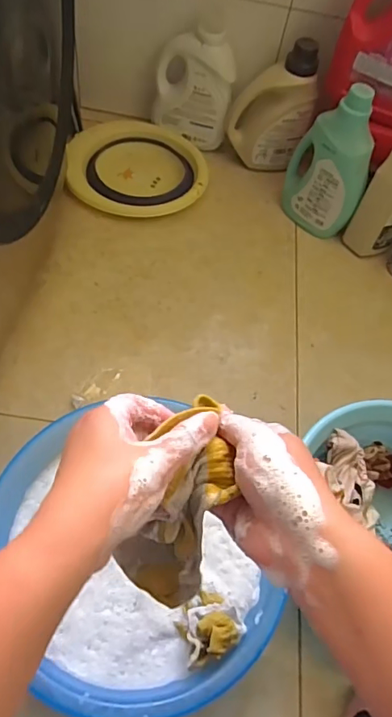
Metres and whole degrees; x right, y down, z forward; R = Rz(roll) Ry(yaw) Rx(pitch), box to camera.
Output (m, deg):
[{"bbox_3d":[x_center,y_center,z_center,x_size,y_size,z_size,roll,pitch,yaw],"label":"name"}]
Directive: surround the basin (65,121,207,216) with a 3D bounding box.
[{"bbox_3d":[-0.131,-0.430,1.096,0.304,0.056,0.273,-2,60,-10],"label":"basin"}]

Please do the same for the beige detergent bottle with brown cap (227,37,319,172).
[{"bbox_3d":[0.168,-0.550,1.076,0.173,0.254,0.081,10,59,-3],"label":"beige detergent bottle with brown cap"}]

